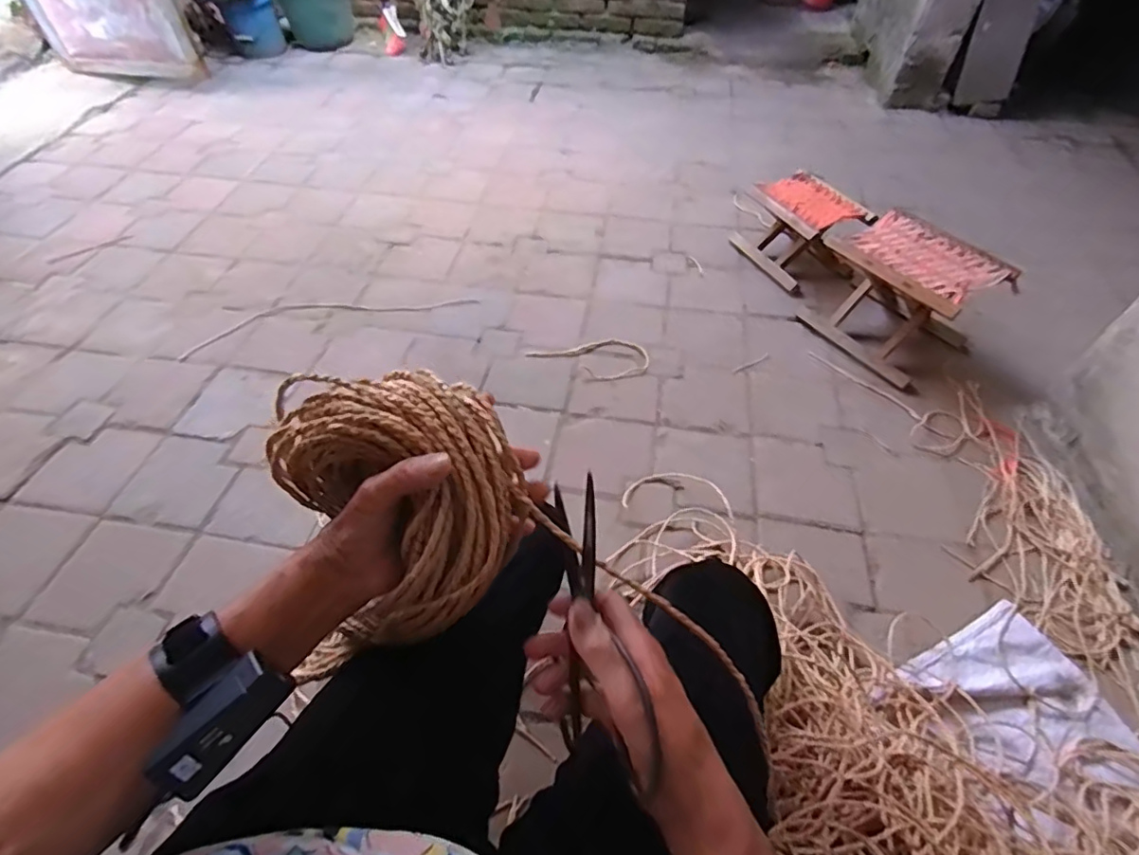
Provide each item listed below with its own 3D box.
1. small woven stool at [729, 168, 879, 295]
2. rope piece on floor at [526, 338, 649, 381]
[{"bbox_3d":[0.639,-0.548,1.563,0.234,0.198,0.295,-20,55,-17],"label":"small woven stool"},{"bbox_3d":[0.052,-0.159,1.333,0.274,0.012,0.135,-12,53,-11],"label":"rope piece on floor"}]

